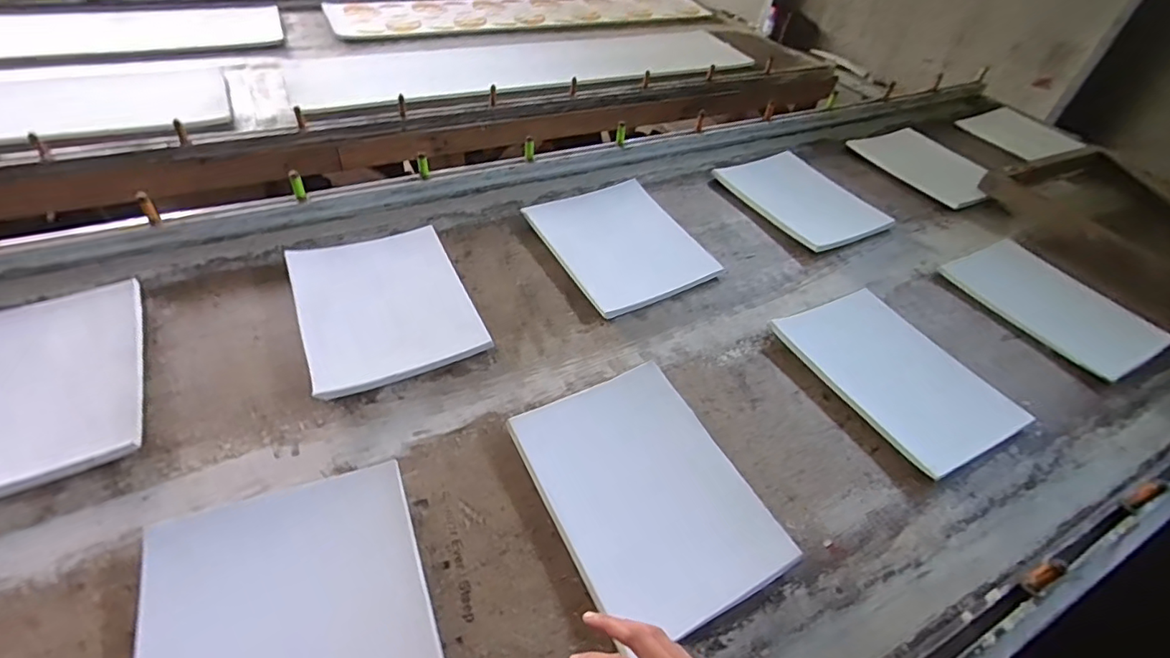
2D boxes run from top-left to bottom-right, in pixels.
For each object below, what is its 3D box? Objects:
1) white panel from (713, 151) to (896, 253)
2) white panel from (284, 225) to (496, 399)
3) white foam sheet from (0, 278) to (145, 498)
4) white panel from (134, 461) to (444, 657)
[{"bbox_3d":[0.396,-0.244,1.021,0.208,0.021,0.271,-19,50,-25],"label":"white panel"},{"bbox_3d":[-0.265,-0.038,0.727,0.205,0.016,0.259,-16,49,-23],"label":"white panel"},{"bbox_3d":[-0.601,0.061,0.585,0.214,0.027,0.262,-17,49,-23],"label":"white foam sheet"},{"bbox_3d":[-0.238,0.246,0.448,0.214,0.011,0.273,-15,48,-22],"label":"white panel"}]

